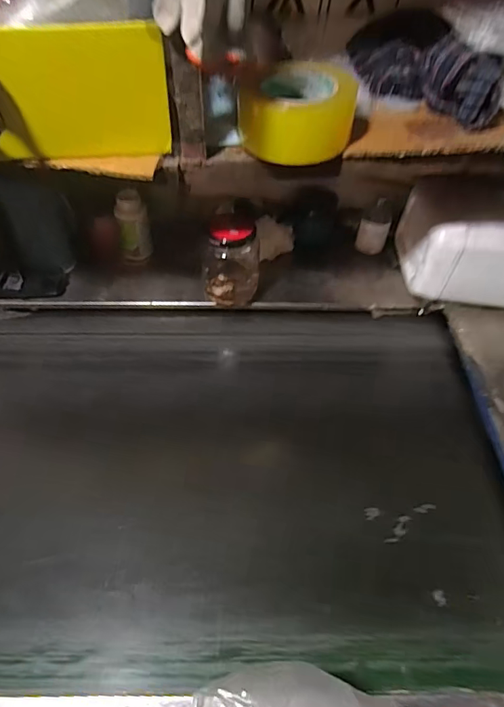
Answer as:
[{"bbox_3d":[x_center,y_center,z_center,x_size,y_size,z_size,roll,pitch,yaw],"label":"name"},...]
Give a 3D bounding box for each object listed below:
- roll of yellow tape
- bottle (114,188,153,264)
[{"bbox_3d":[0.047,-0.253,0.487,0.113,0.058,0.119,1,53,-1],"label":"roll of yellow tape"},{"bbox_3d":[-0.187,-0.196,0.750,0.050,0.112,0.040,-10,53,-9],"label":"bottle"}]

